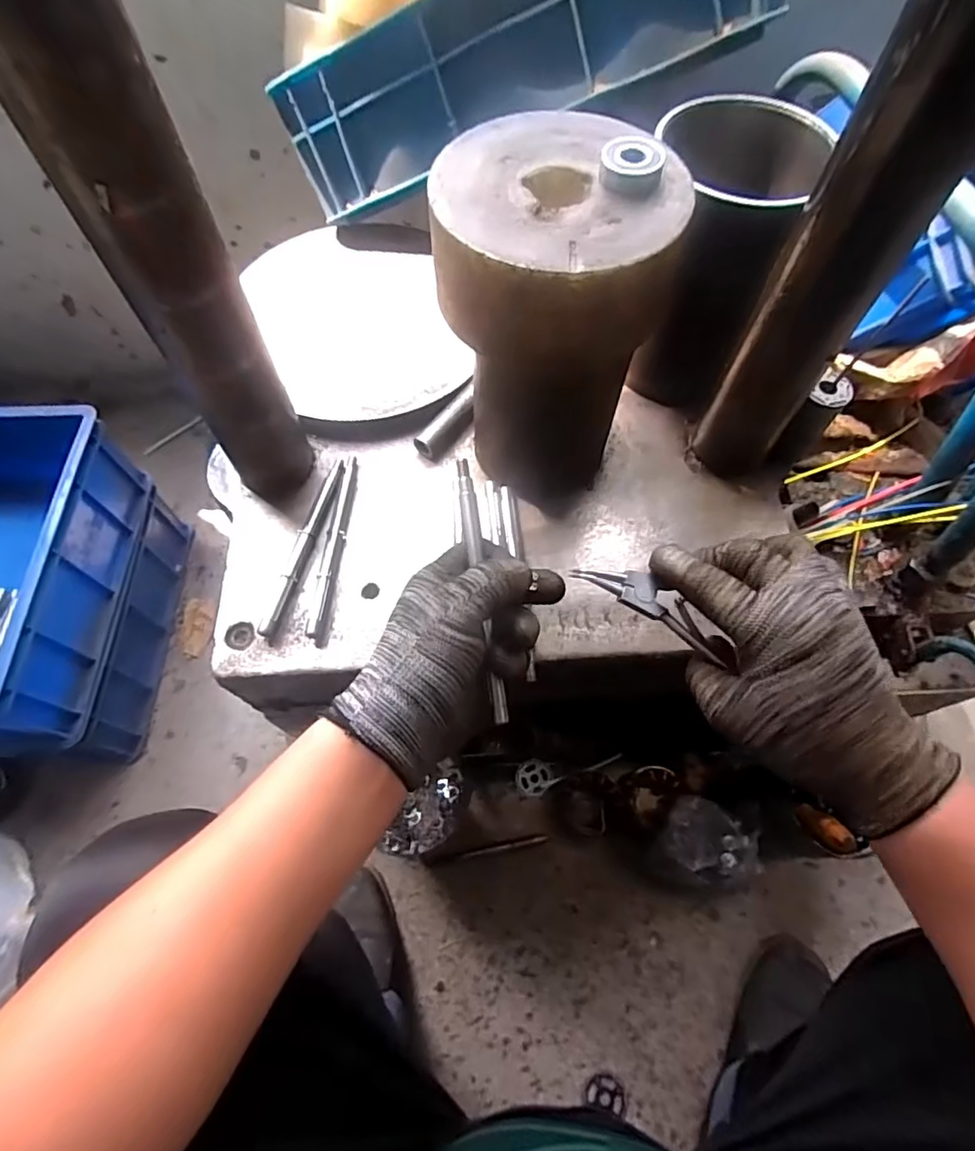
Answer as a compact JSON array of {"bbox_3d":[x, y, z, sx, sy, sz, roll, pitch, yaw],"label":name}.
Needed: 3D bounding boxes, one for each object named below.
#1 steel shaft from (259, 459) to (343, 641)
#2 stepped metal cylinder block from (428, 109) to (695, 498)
[{"bbox_3d":[-0.144,-0.026,0.459,0.013,0.009,0.157,14,64,6],"label":"steel shaft"},{"bbox_3d":[0.040,-0.170,0.410,0.139,0.208,0.143,8,64,4],"label":"stepped metal cylinder block"}]

